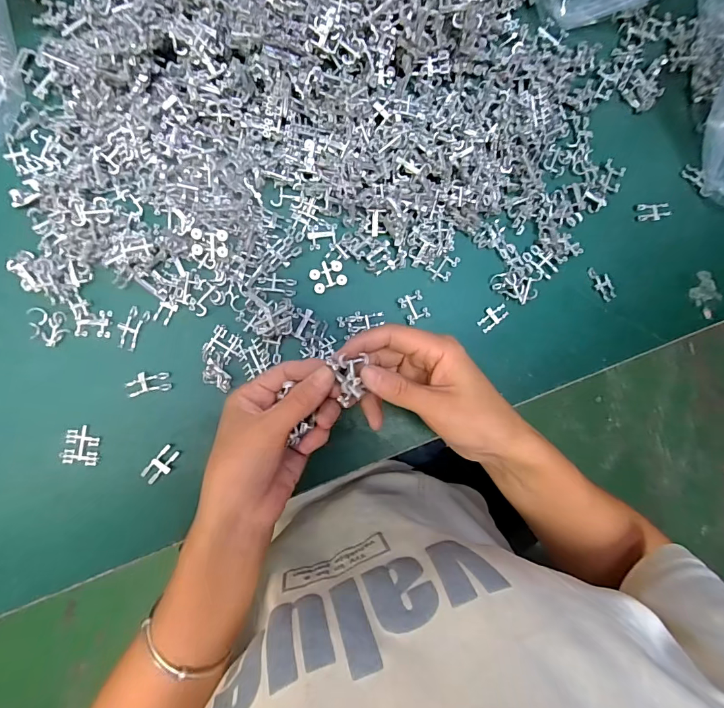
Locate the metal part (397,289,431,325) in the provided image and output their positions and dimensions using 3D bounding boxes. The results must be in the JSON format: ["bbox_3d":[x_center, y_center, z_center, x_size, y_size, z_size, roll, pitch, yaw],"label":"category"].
[{"bbox_3d":[0.046,-0.040,0.361,0.022,0.007,0.025,-25,93,-8],"label":"metal part"}]

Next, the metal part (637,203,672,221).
[{"bbox_3d":[0.278,-0.136,0.392,0.030,0.006,0.017,-4,90,-8],"label":"metal part"}]

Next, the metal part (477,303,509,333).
[{"bbox_3d":[0.117,-0.034,0.370,0.029,0.004,0.017,-38,94,-7],"label":"metal part"}]

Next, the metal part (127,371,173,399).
[{"bbox_3d":[-0.172,0.023,0.332,0.032,0.005,0.018,-11,91,-8],"label":"metal part"}]

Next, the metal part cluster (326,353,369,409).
[{"bbox_3d":[-0.007,0.016,0.259,0.021,0.012,0.031,-13,91,-8],"label":"metal part cluster"}]

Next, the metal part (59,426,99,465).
[{"bbox_3d":[-0.222,0.073,0.325,0.026,0.004,0.029,7,88,-8],"label":"metal part"}]

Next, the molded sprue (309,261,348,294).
[{"bbox_3d":[-0.029,-0.066,0.349,0.028,0.009,0.023,-23,92,-8],"label":"molded sprue"}]

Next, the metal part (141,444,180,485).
[{"bbox_3d":[-0.161,0.089,0.331,0.016,0.004,0.031,42,84,-6],"label":"metal part"}]

